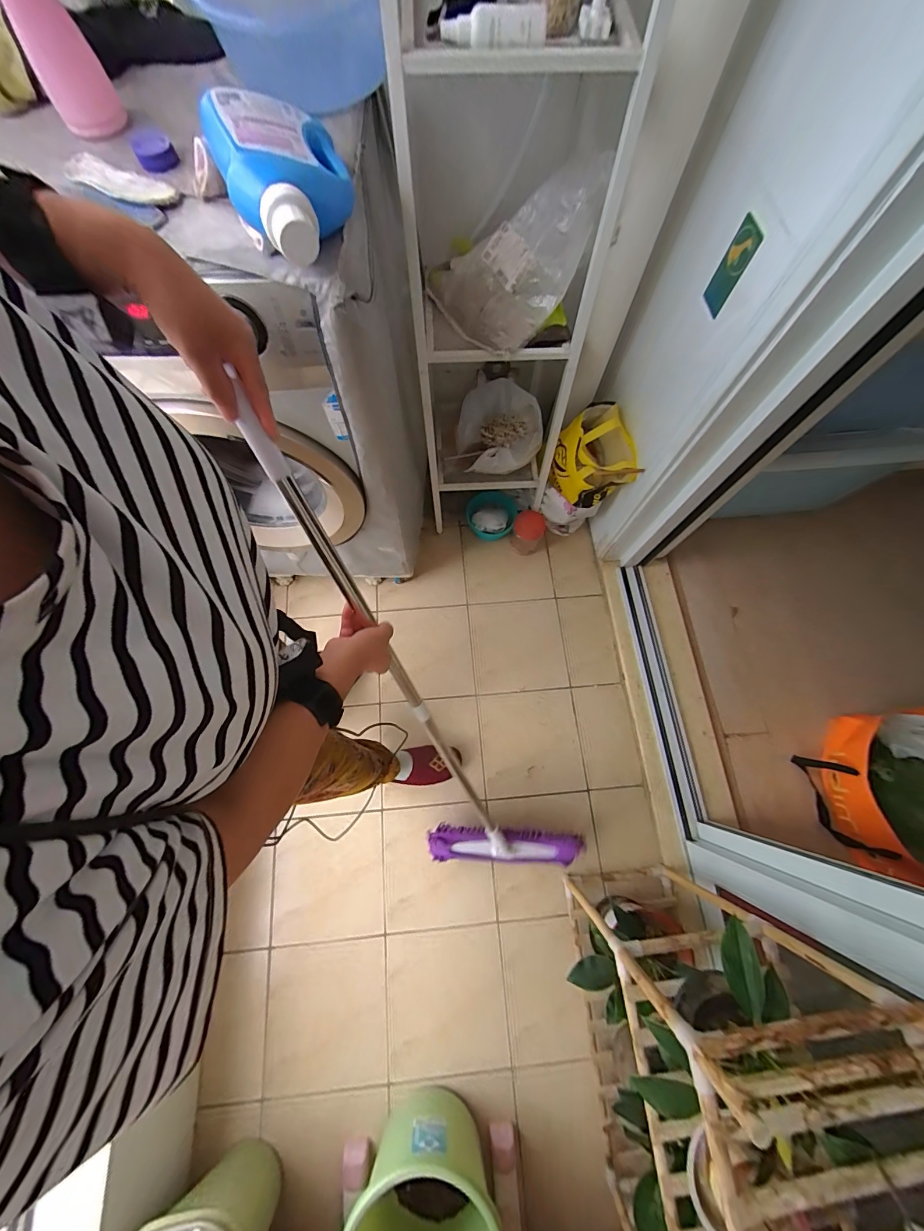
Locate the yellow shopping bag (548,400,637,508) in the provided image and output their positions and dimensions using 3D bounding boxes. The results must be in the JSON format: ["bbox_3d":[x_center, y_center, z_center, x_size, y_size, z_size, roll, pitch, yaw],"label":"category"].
[{"bbox_3d":[0.377,-0.442,1.119,0.227,0.187,0.211,18,73,5],"label":"yellow shopping bag"}]

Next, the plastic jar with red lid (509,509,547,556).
[{"bbox_3d":[0.217,-0.271,1.308,0.100,0.144,0.082,13,72,4],"label":"plastic jar with red lid"}]

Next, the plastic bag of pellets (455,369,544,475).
[{"bbox_3d":[0.111,-0.549,1.150,0.247,0.153,0.207,8,72,2],"label":"plastic bag of pellets"}]

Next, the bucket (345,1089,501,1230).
[{"bbox_3d":[-0.065,1.180,0.799,0.304,0.250,0.247,6,72,1],"label":"bucket"}]

